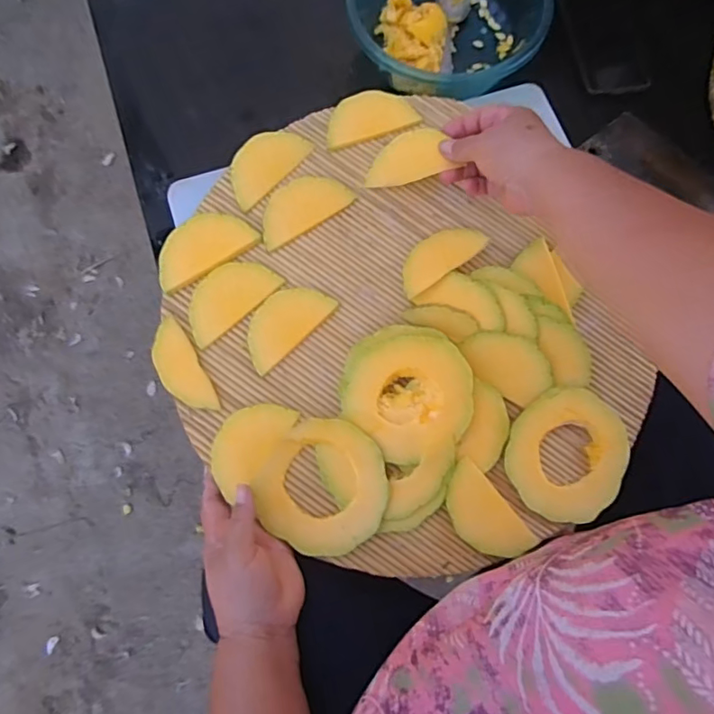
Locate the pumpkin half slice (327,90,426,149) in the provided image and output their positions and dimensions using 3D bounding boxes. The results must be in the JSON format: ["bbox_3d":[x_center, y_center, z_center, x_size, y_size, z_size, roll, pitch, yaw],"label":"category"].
[{"bbox_3d":[0.012,-0.238,0.527,0.091,0.010,0.049,-16,73,-3],"label":"pumpkin half slice"}]

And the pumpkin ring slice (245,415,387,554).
[{"bbox_3d":[-0.029,0.111,0.464,0.113,0.010,0.110,0,89,3],"label":"pumpkin ring slice"}]

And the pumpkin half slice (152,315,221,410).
[{"bbox_3d":[-0.155,0.010,0.472,0.035,0.004,0.088,-27,88,-23],"label":"pumpkin half slice"}]

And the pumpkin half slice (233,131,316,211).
[{"bbox_3d":[-0.092,-0.191,0.526,0.049,0.004,0.092,44,79,-4],"label":"pumpkin half slice"}]

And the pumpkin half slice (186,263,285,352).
[{"bbox_3d":[-0.118,-0.056,0.488,0.090,0.011,0.051,-40,76,-10],"label":"pumpkin half slice"}]

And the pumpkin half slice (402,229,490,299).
[{"bbox_3d":[0.074,-0.094,0.495,0.091,0.009,0.044,-37,76,-9],"label":"pumpkin half slice"}]

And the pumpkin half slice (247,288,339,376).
[{"bbox_3d":[-0.069,-0.033,0.505,0.051,0.014,0.093,43,79,13],"label":"pumpkin half slice"}]

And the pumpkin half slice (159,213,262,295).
[{"bbox_3d":[-0.144,-0.103,0.493,0.096,0.012,0.054,-35,75,-9],"label":"pumpkin half slice"}]

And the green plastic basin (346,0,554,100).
[{"bbox_3d":[0.100,-0.398,0.629,0.213,0.083,0.204,-1,73,2],"label":"green plastic basin"}]

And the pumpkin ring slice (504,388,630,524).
[{"bbox_3d":[0.191,0.088,0.483,0.110,0.007,0.112,0,88,-4],"label":"pumpkin ring slice"}]

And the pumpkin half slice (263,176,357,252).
[{"bbox_3d":[-0.057,-0.148,0.522,0.095,0.011,0.052,-35,75,-8],"label":"pumpkin half slice"}]

